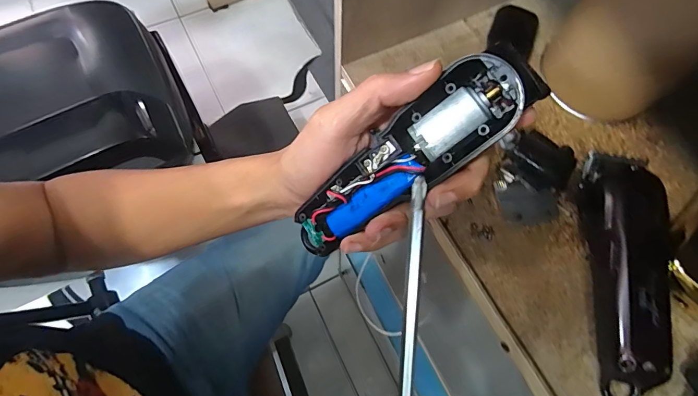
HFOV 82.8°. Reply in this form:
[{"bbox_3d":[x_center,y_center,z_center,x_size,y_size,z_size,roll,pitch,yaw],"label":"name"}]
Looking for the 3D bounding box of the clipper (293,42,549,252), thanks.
[{"bbox_3d":[0.031,-0.021,0.227,0.157,0.020,0.042,-38,71,23],"label":"clipper"}]

